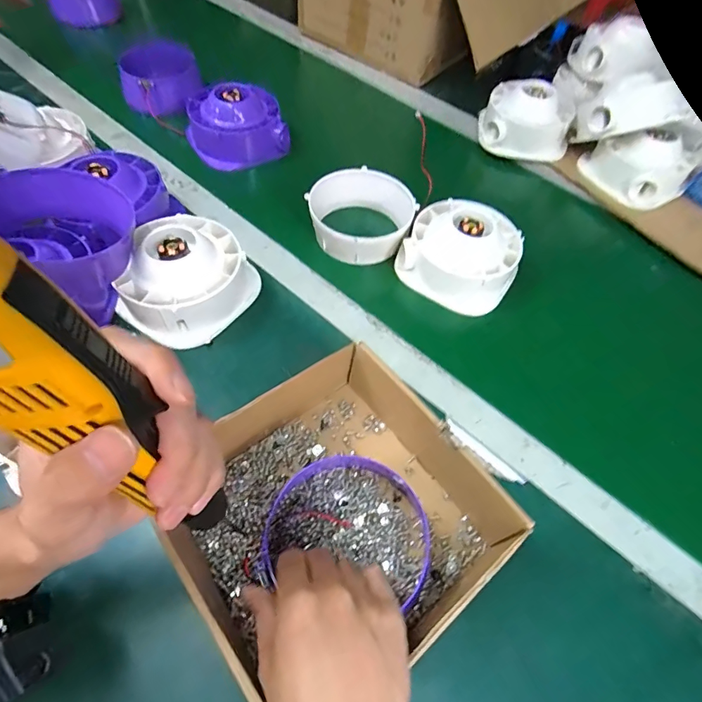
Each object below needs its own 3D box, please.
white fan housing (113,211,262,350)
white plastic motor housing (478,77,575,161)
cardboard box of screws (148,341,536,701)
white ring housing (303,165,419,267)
[{"bbox_3d":[-0.177,-0.080,0.443,0.124,0.070,0.138,37,64,19],"label":"white fan housing"},{"bbox_3d":[0.271,-0.364,0.653,0.135,0.072,0.111,9,58,3],"label":"white plastic motor housing"},{"bbox_3d":[-0.011,0.122,0.326,0.214,0.069,0.199,-33,65,-20],"label":"cardboard box of screws"},{"bbox_3d":[0.015,-0.171,0.528,0.132,0.043,0.126,-6,59,-6],"label":"white ring housing"}]

